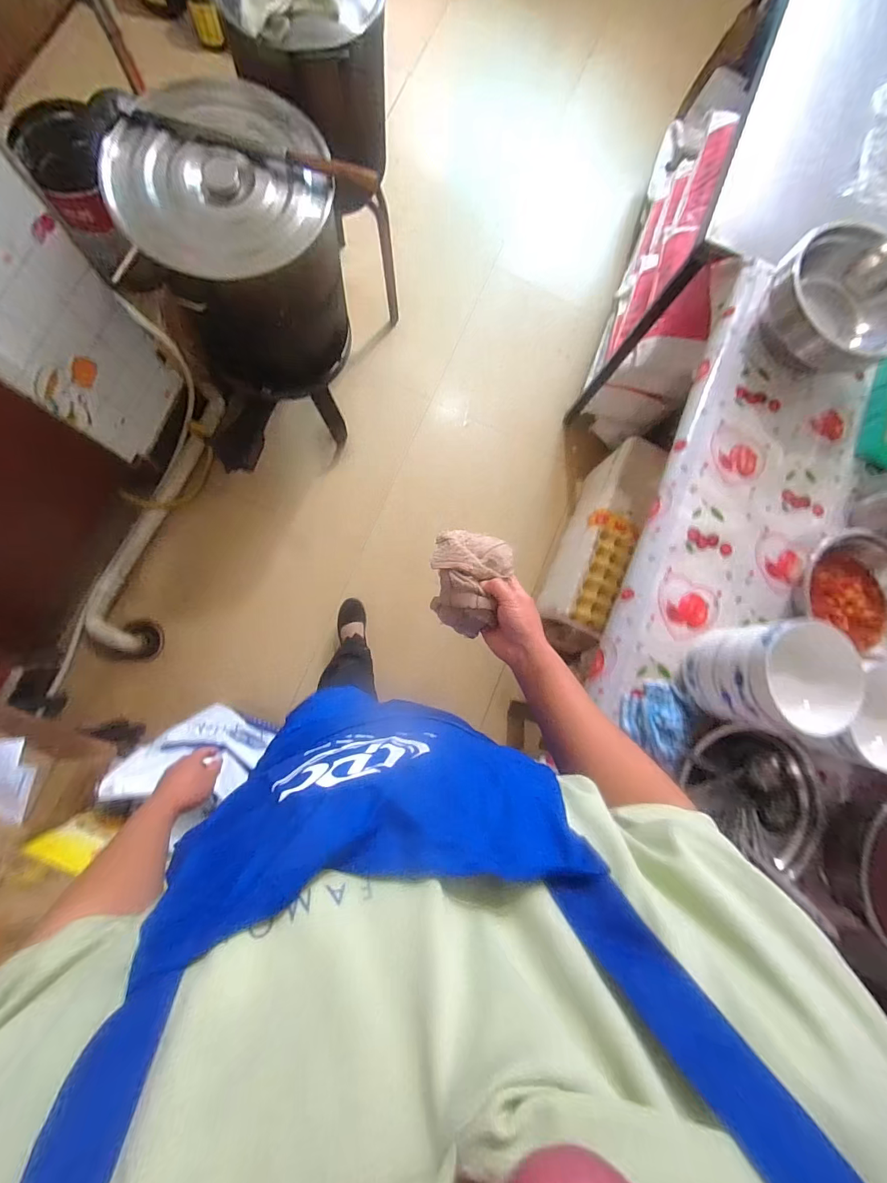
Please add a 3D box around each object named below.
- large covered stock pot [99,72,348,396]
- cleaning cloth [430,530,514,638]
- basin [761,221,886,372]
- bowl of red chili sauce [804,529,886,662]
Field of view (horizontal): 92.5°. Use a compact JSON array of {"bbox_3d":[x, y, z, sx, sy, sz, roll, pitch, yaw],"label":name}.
[{"bbox_3d":[-0.415,-0.719,0.933,0.379,0.387,0.351,1,84,-7],"label":"large covered stock pot"},{"bbox_3d":[0.030,-0.010,0.545,0.097,0.070,0.126,13,82,-5],"label":"cleaning cloth"},{"bbox_3d":[0.694,-0.506,0.755,0.188,0.150,0.239,-32,88,-9],"label":"basin"},{"bbox_3d":[0.723,0.000,0.739,0.210,0.093,0.194,1,84,-7],"label":"bowl of red chili sauce"}]

